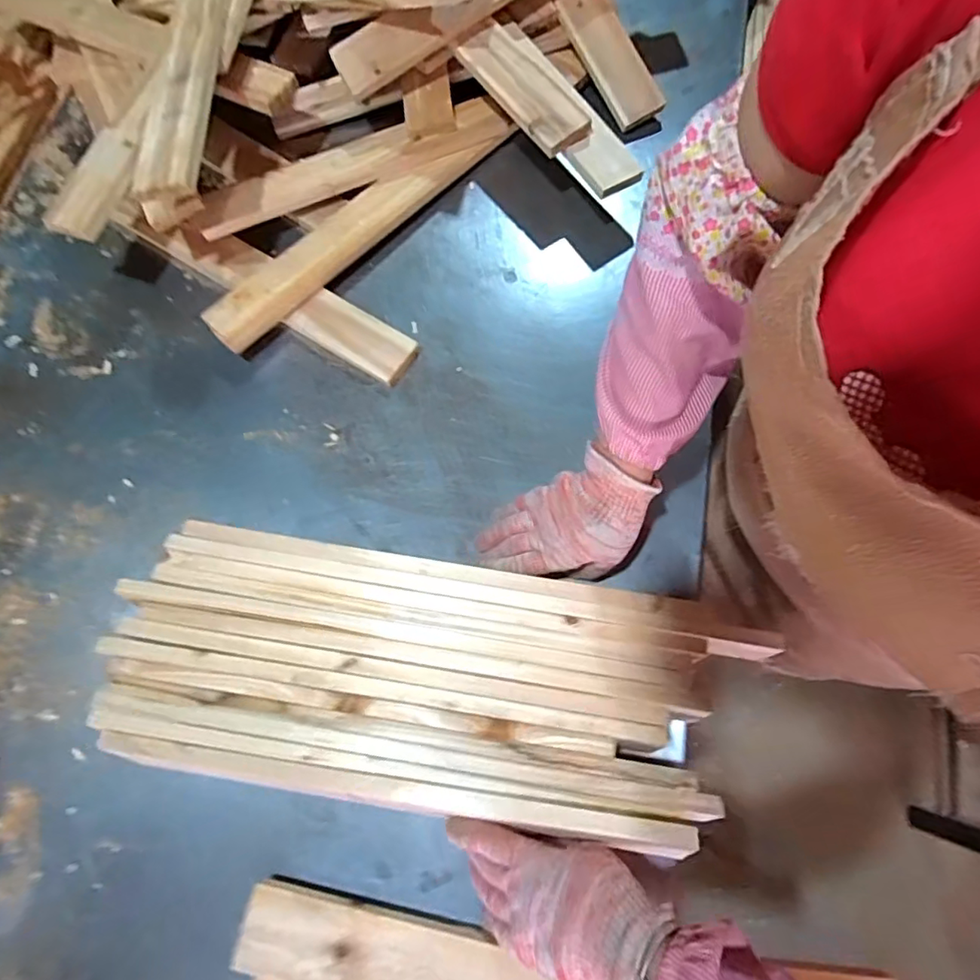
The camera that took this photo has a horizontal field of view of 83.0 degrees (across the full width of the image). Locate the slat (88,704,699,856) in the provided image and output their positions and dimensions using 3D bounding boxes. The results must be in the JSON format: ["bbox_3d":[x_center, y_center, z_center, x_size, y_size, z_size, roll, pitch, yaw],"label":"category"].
[{"bbox_3d":[-0.087,0.227,0.444,0.485,0.018,0.022,9,72,6],"label":"slat"}]

